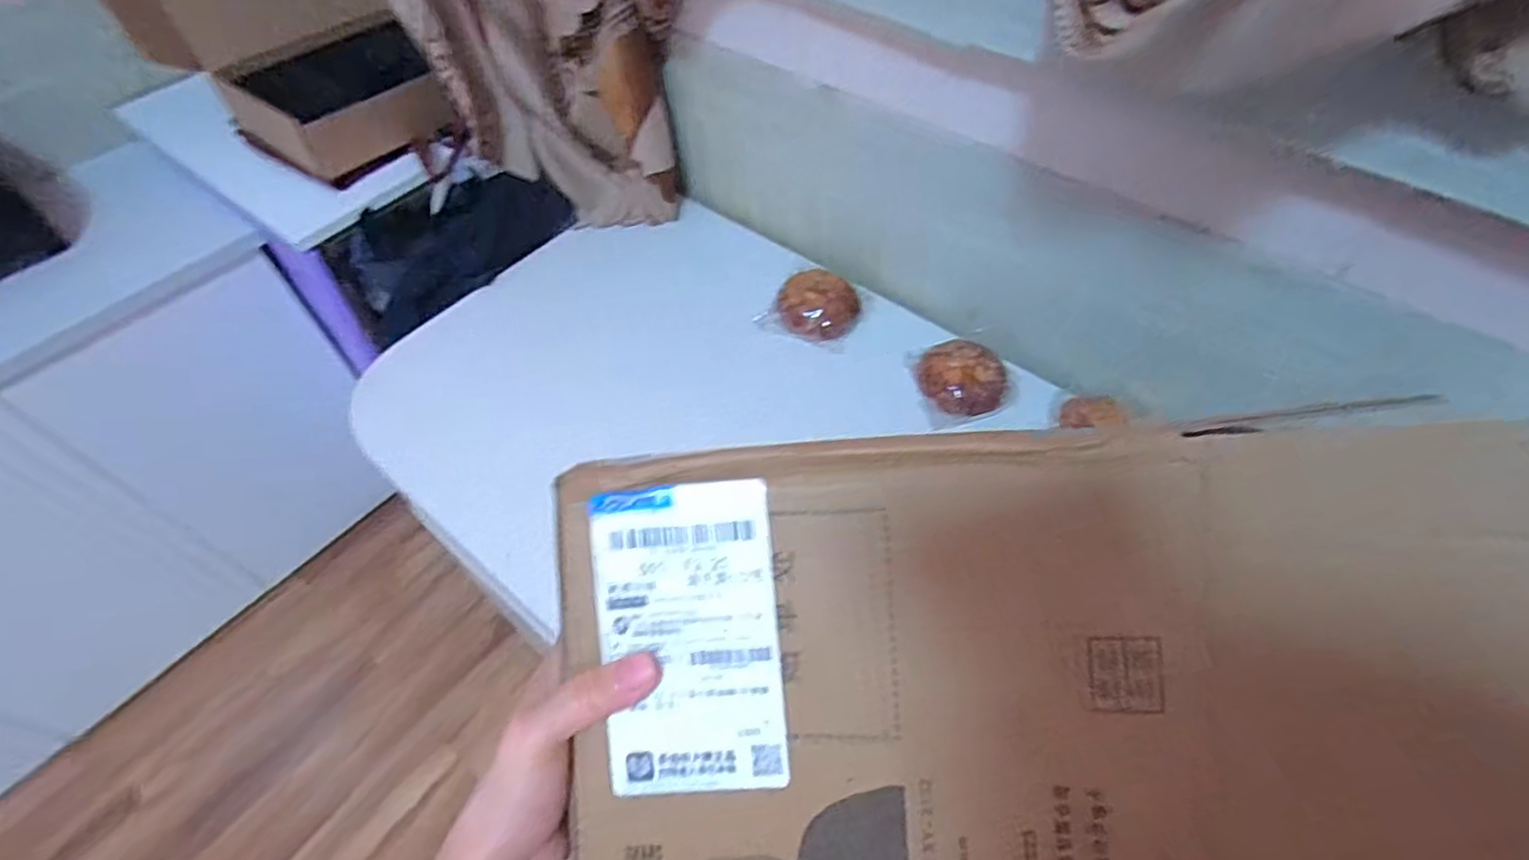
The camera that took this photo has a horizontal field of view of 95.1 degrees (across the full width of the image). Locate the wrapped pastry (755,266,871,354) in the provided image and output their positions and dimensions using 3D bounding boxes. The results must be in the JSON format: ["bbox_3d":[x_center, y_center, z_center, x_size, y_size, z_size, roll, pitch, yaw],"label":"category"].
[{"bbox_3d":[0.066,-0.163,0.923,0.133,0.063,0.111,13,55,11],"label":"wrapped pastry"}]

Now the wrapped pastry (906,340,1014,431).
[{"bbox_3d":[0.236,-0.067,0.826,0.108,0.045,0.109,-9,54,-6],"label":"wrapped pastry"}]

